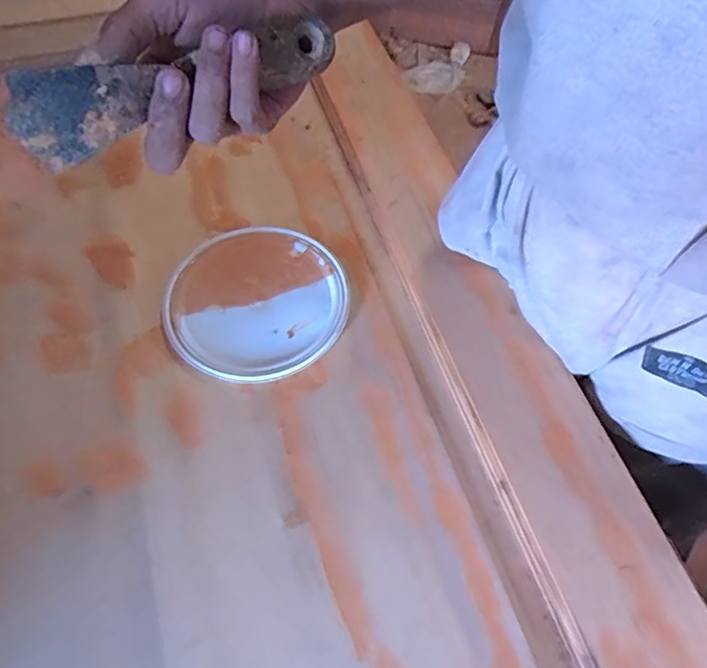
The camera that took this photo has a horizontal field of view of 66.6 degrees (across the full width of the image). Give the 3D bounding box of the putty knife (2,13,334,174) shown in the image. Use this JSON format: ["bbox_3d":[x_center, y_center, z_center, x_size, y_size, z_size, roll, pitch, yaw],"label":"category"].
[{"bbox_3d":[-0.085,-0.126,0.269,0.160,0.039,0.017,-25,26,-15],"label":"putty knife"}]

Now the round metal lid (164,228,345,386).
[{"bbox_3d":[-0.094,-0.033,0.527,0.169,0.010,0.169,1,58,-2],"label":"round metal lid"}]

